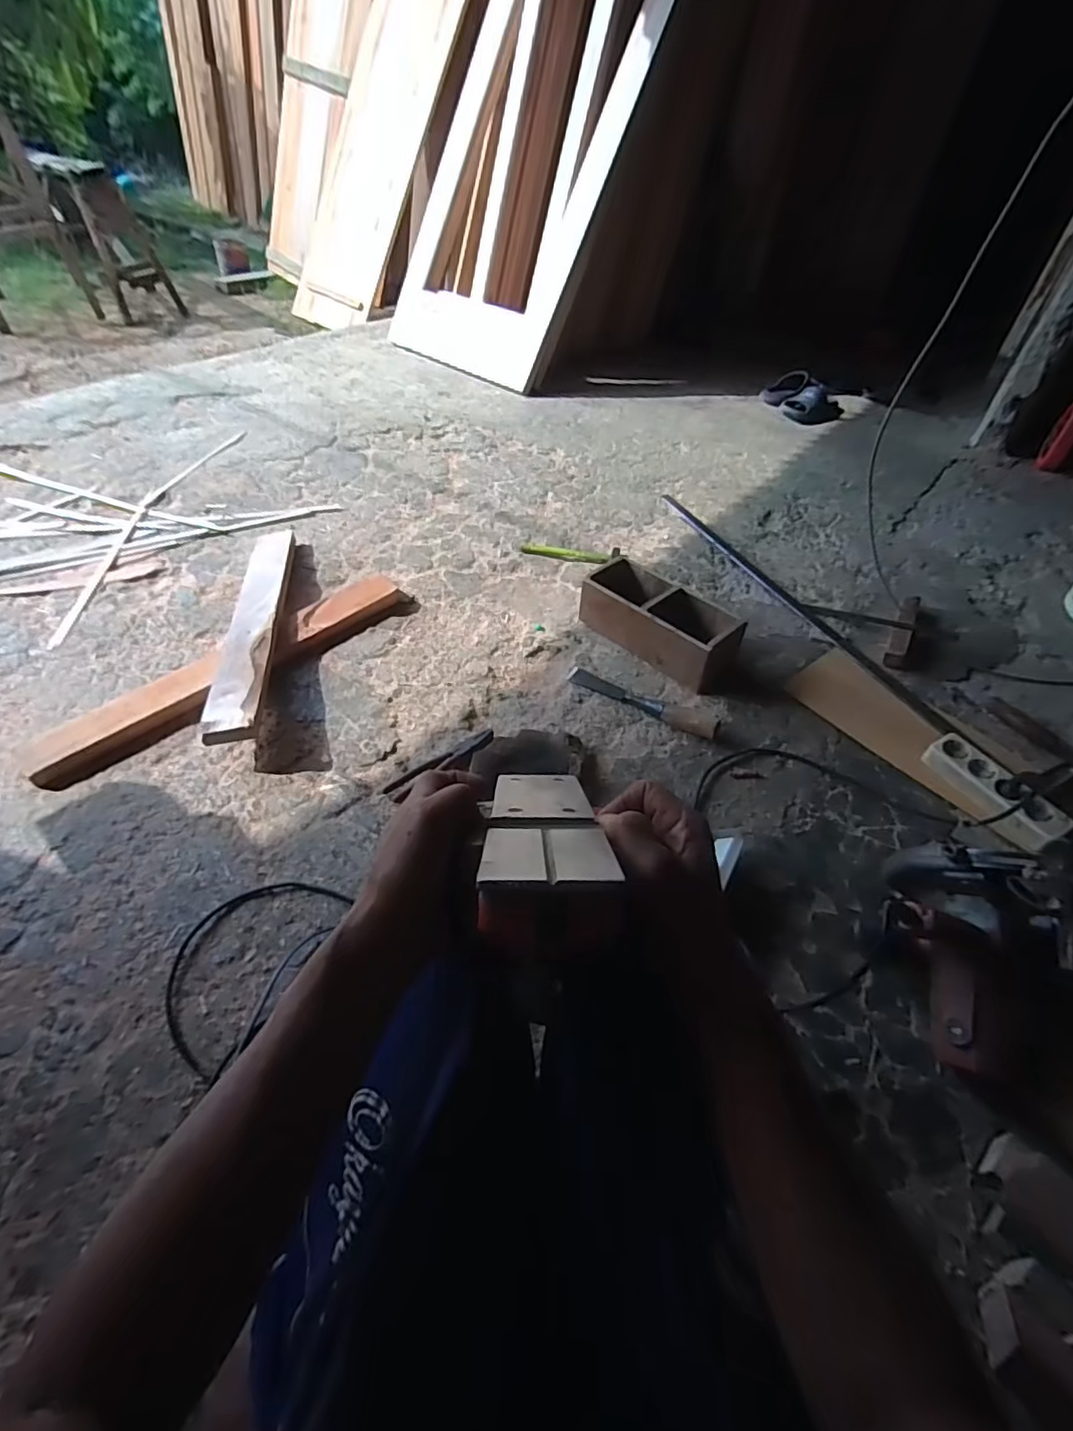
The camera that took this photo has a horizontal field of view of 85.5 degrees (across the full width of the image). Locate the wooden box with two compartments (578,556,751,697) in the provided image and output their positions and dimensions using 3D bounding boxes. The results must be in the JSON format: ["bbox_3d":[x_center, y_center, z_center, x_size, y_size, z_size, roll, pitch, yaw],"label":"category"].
[{"bbox_3d":[0.239,-0.182,1.110,0.140,0.107,0.307,-33,55,-29],"label":"wooden box with two compartments"}]

